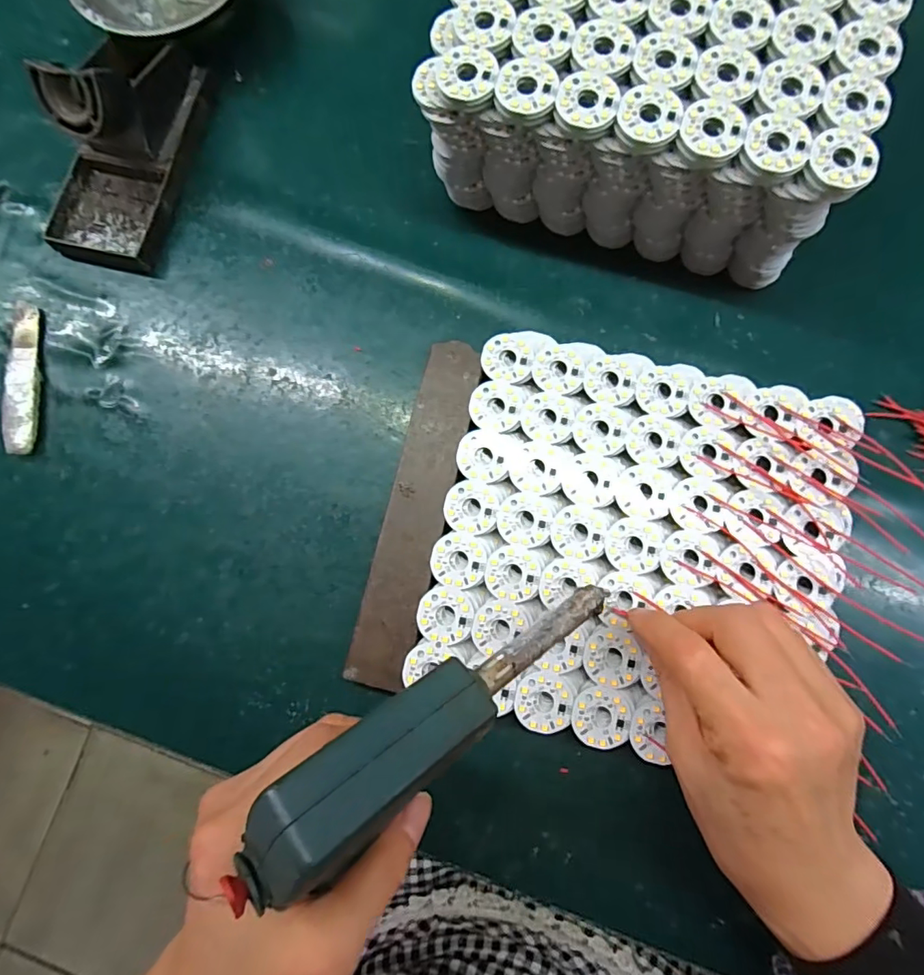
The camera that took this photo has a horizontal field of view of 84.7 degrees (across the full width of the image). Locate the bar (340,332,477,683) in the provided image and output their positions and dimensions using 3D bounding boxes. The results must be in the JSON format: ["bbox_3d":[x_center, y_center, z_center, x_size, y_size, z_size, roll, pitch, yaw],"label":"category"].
[{"bbox_3d":[-0.025,0.012,0.297,0.032,0.018,0.198,12,82,5],"label":"bar"}]

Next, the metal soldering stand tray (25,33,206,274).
[{"bbox_3d":[-0.223,-0.221,0.324,0.074,0.073,0.150,21,95,6],"label":"metal soldering stand tray"}]

